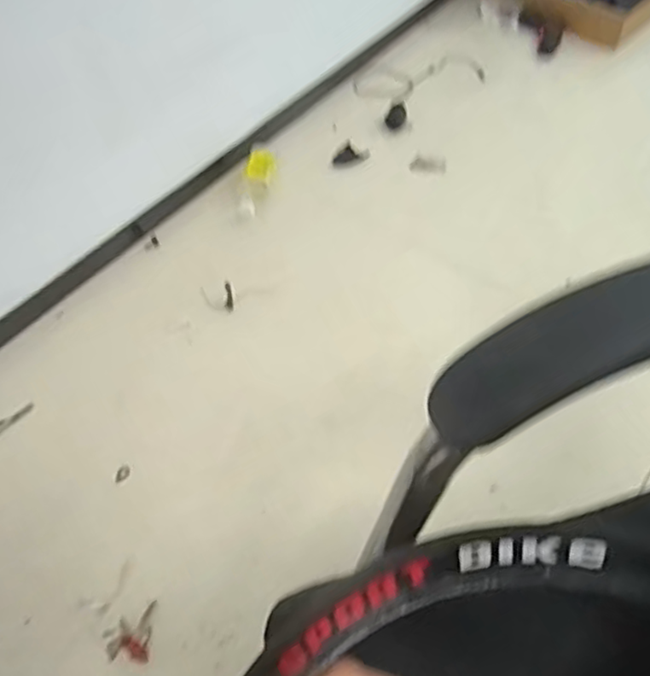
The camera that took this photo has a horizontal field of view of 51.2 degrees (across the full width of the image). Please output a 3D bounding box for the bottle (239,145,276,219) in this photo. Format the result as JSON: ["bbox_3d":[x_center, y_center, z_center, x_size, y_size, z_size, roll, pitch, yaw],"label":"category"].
[{"bbox_3d":[-0.134,-0.293,1.296,0.056,0.052,0.167,4,56,7],"label":"bottle"}]

